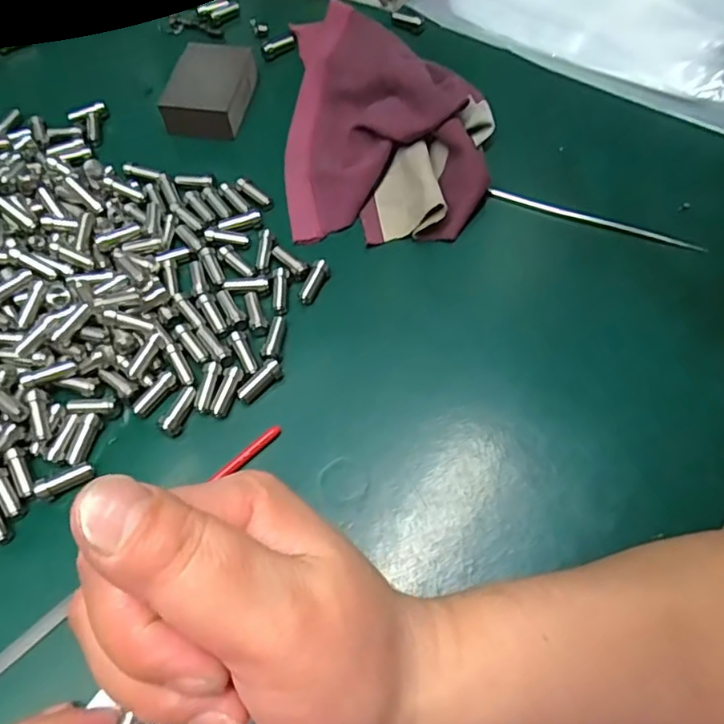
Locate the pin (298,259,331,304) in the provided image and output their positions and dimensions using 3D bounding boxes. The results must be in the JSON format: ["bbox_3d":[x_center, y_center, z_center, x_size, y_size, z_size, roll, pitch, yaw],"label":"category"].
[{"bbox_3d":[-0.028,-0.047,0.347,0.009,0.009,0.027,23,64,14],"label":"pin"}]

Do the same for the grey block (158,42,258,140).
[{"bbox_3d":[-0.106,-0.192,0.419,0.048,0.027,0.070,7,61,6],"label":"grey block"}]

